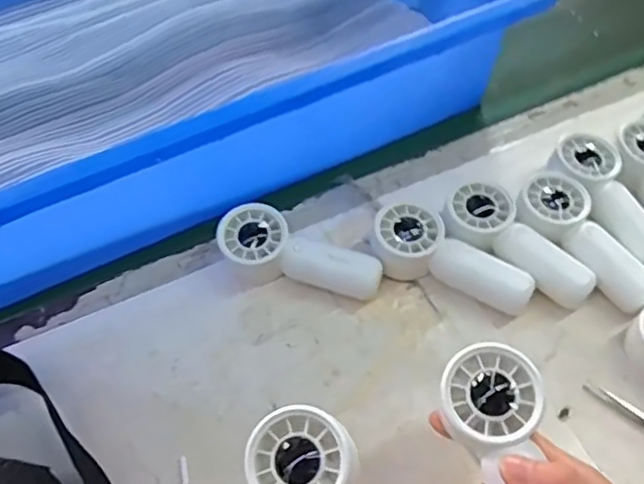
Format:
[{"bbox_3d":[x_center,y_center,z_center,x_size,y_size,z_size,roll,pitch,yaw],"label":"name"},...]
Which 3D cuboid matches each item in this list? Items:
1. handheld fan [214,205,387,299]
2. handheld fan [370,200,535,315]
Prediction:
[{"bbox_3d":[-0.015,0.012,0.434,0.109,0.036,0.041,18,56,15],"label":"handheld fan"},{"bbox_3d":[0.087,0.009,0.431,0.106,0.034,0.045,14,55,13],"label":"handheld fan"}]

